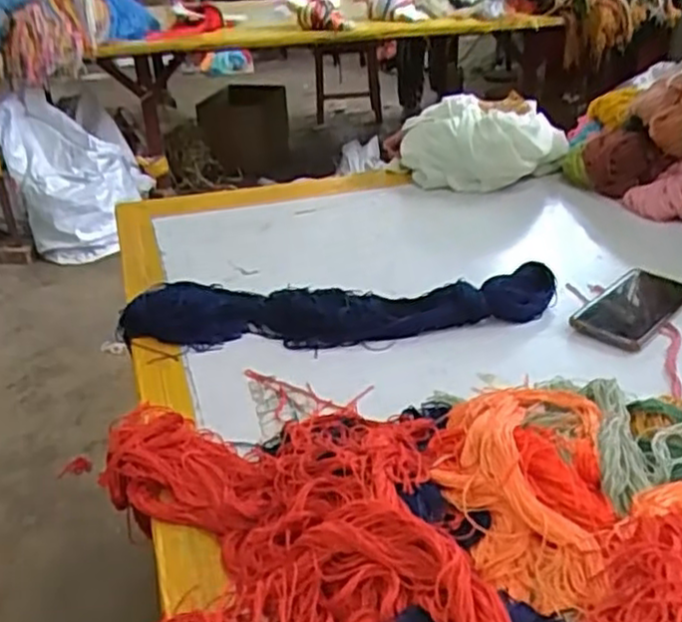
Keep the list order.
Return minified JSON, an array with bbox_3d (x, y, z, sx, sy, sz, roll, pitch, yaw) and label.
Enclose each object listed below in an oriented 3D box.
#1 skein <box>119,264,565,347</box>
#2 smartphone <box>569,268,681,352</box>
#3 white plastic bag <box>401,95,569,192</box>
[{"bbox_3d":[0.000,-0.009,0.771,0.460,0.044,0.105,-1,29,-1],"label":"skein"},{"bbox_3d":[0.310,-0.004,0.773,0.078,0.014,0.166,26,37,35],"label":"smartphone"},{"bbox_3d":[0.219,-0.256,1.113,0.251,0.102,0.138,1,30,7],"label":"white plastic bag"}]

